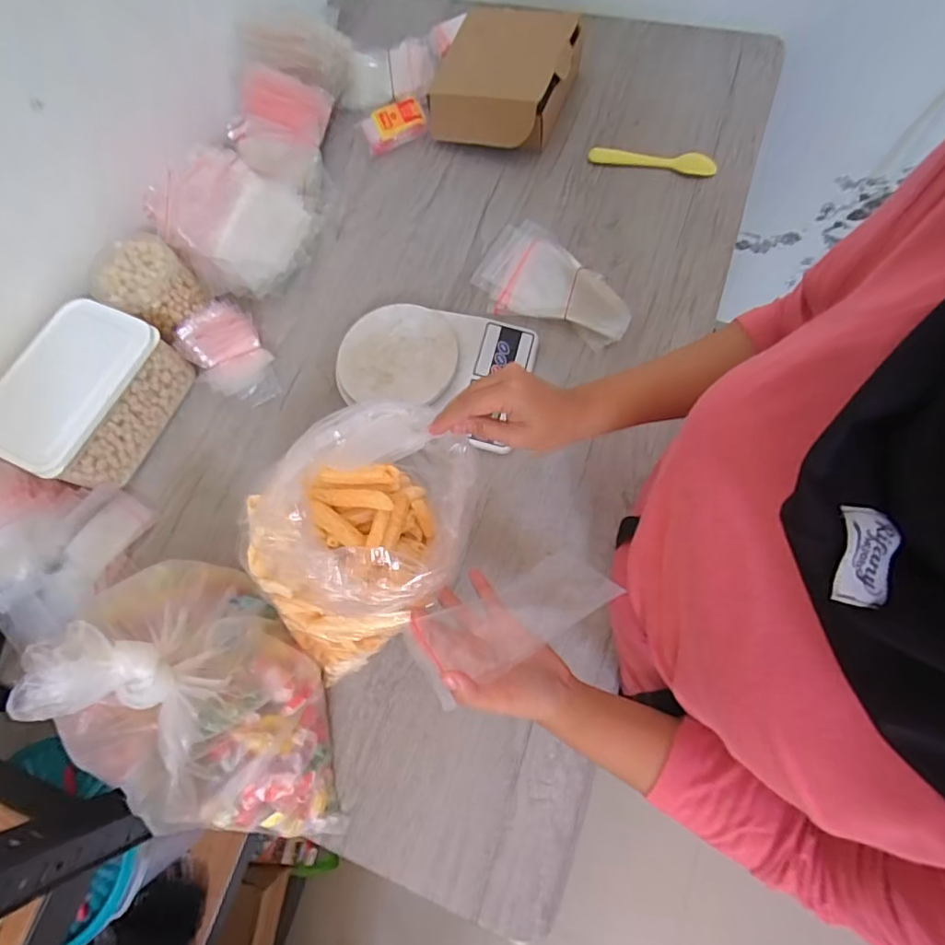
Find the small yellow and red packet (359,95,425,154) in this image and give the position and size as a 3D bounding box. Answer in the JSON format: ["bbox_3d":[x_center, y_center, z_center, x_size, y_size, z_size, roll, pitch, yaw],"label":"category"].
[{"bbox_3d":[-0.105,-0.467,0.687,0.083,0.009,0.045,-24,112,2],"label":"small yellow and red packet"}]

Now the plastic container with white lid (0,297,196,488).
[{"bbox_3d":[-0.418,-0.084,0.561,0.115,0.096,0.184,23,76,14],"label":"plastic container with white lid"}]

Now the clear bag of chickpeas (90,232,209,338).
[{"bbox_3d":[-0.375,-0.218,0.593,0.093,0.060,0.093,18,75,12],"label":"clear bag of chickpeas"}]

